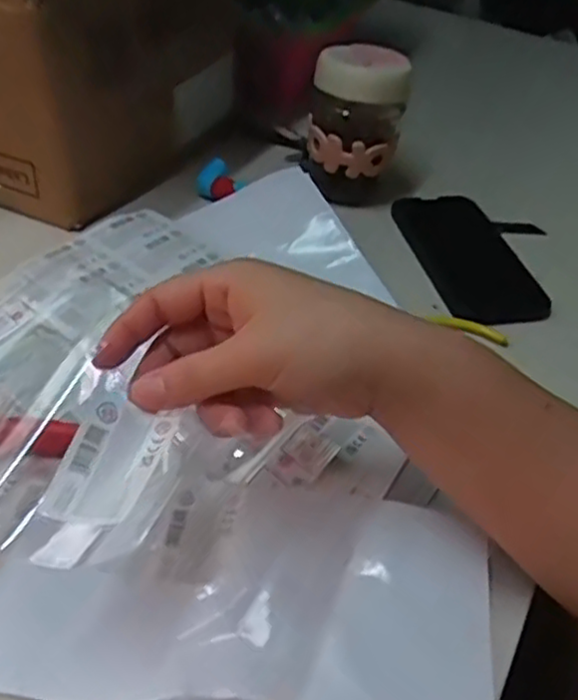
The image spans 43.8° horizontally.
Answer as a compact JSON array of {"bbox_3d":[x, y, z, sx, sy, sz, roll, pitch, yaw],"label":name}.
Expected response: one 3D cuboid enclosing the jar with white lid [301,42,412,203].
[{"bbox_3d":[0.056,-0.193,0.625,0.079,0.123,0.072,4,42,-3],"label":"jar with white lid"}]

